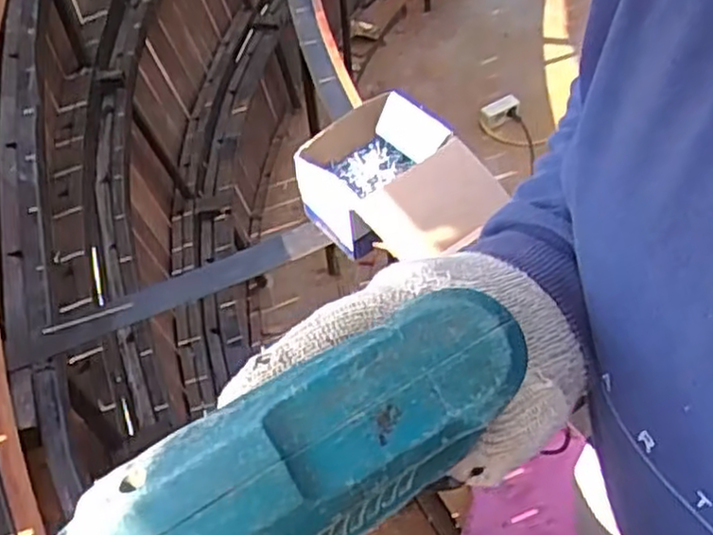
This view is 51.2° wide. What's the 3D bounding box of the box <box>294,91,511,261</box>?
[{"bbox_3d":[0.038,-0.067,0.666,0.142,0.075,0.173,-24,56,-15],"label":"box"}]

